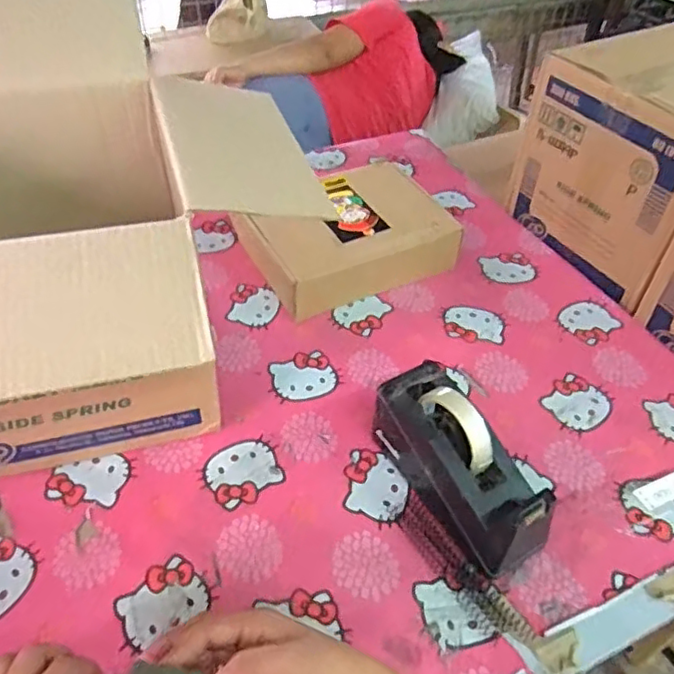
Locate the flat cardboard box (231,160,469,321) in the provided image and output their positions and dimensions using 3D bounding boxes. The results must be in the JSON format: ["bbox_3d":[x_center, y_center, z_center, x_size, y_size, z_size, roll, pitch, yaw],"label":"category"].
[{"bbox_3d":[0.008,-0.158,0.921,0.271,0.084,0.230,-17,48,-19],"label":"flat cardboard box"}]

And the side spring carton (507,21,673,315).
[{"bbox_3d":[0.464,-0.257,0.895,0.268,0.274,0.282,-20,49,-21],"label":"side spring carton"}]

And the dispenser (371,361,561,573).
[{"bbox_3d":[0.123,0.128,0.629,0.080,0.108,0.203,-24,51,-24],"label":"dispenser"}]

